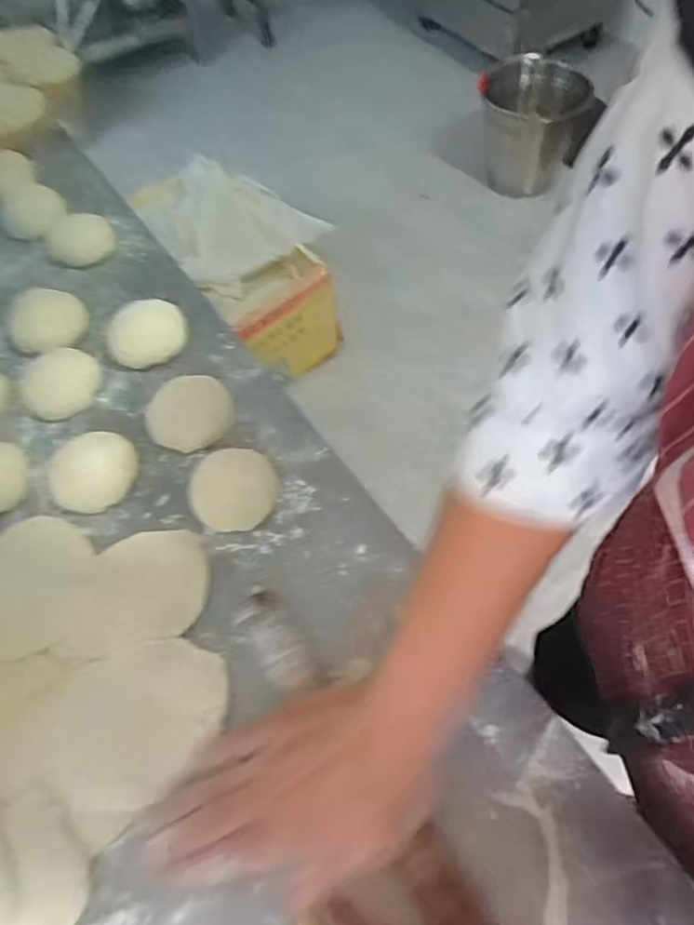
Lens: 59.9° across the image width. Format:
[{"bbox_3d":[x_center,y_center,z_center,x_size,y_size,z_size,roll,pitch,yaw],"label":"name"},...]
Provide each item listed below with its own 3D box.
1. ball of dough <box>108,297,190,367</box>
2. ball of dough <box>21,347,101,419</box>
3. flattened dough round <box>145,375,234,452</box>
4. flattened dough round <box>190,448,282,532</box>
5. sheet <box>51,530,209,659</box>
[{"bbox_3d":[-0.182,-0.117,0.549,0.068,0.028,0.056,-19,60,-7],"label":"ball of dough"},{"bbox_3d":[-0.254,-0.072,0.535,0.067,0.021,0.064,-2,59,3],"label":"ball of dough"},{"bbox_3d":[-0.134,-0.044,0.507,0.072,0.021,0.063,-24,60,-10],"label":"flattened dough round"},{"bbox_3d":[-0.086,0.021,0.462,0.065,0.022,0.060,-2,59,3],"label":"flattened dough round"},{"bbox_3d":[-0.147,0.089,0.430,0.090,0.017,0.094,-1,59,4],"label":"sheet"}]

